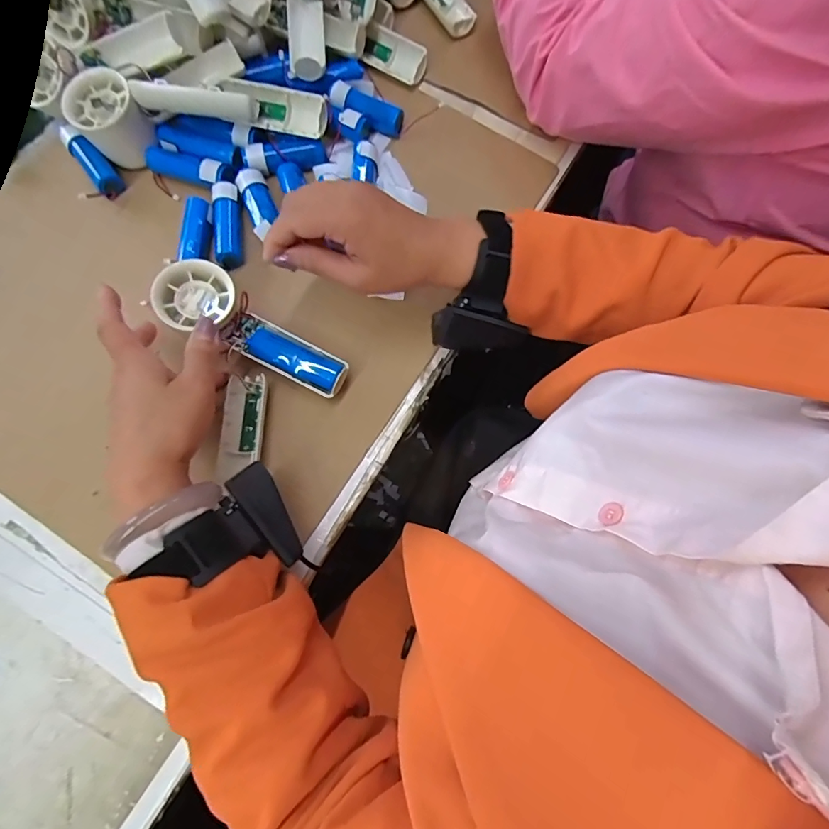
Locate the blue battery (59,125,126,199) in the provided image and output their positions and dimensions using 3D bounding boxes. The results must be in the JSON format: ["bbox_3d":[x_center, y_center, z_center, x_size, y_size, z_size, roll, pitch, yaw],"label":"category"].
[{"bbox_3d":[-0.289,-0.227,0.408,0.021,0.014,0.073,-38,79,-12],"label":"blue battery"}]

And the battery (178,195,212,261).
[{"bbox_3d":[-0.186,-0.157,0.392,0.022,0.019,0.059,4,74,-1],"label":"battery"}]

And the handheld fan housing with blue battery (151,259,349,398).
[{"bbox_3d":[-0.125,-0.062,0.356,0.151,0.024,0.052,31,78,-9],"label":"handheld fan housing with blue battery"}]

